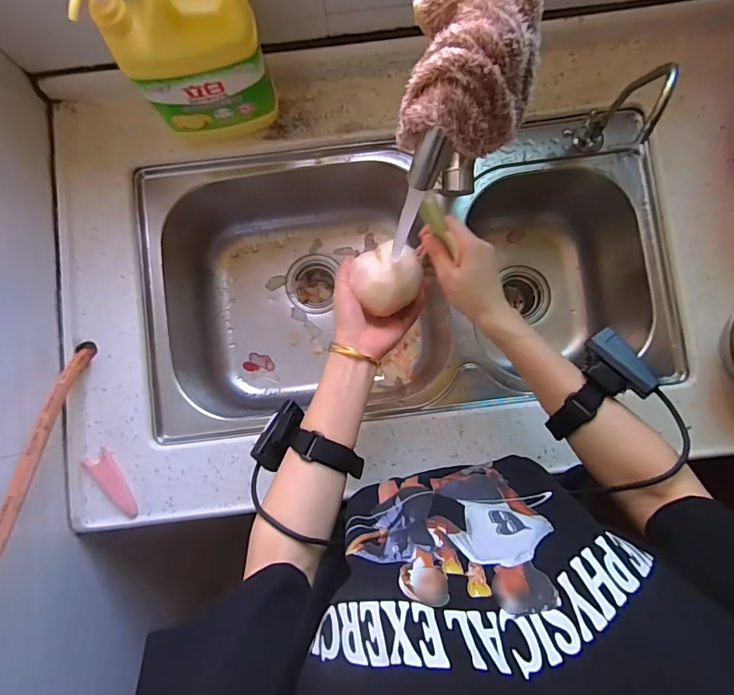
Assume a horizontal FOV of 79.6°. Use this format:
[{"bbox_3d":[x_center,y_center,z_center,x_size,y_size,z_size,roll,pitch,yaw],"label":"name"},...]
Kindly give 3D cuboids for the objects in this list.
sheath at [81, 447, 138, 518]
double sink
[{"bbox_3d":[-0.333,0.181,0.580,0.038,0.010,0.097,-35,87,-1],"label":"sheath"},{"bbox_3d":[0.051,-0.107,0.702,0.721,0.207,0.403,-7,87,1],"label":"double sink"}]

